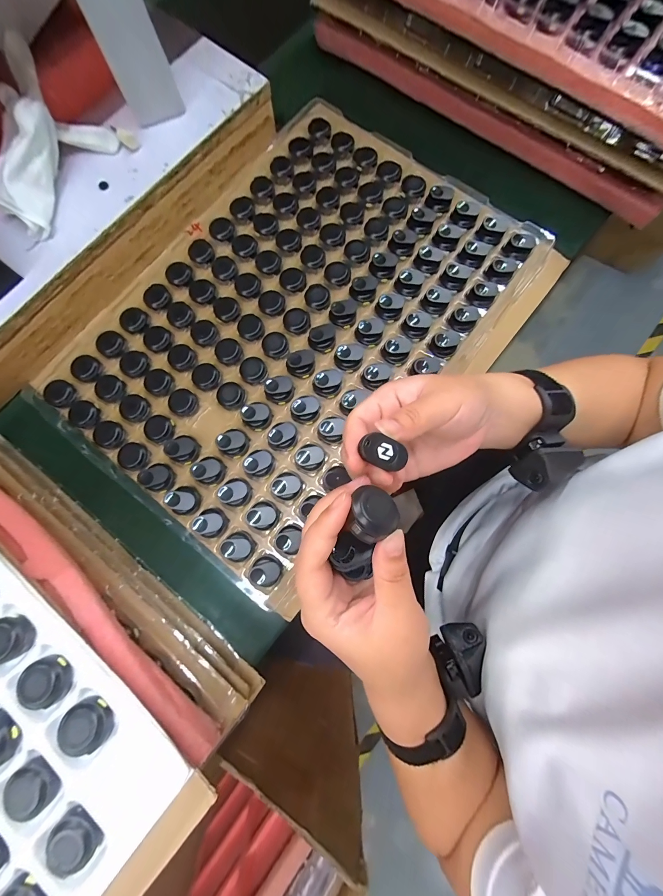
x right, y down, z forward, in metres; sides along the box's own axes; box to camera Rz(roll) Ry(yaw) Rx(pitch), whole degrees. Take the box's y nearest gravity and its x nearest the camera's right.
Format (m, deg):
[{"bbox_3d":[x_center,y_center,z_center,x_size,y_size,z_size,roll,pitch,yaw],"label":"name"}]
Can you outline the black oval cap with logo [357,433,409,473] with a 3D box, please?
[{"bbox_3d":[0.030,0.002,0.179,0.025,0.007,0.017,22,81,5],"label":"black oval cap with logo"}]

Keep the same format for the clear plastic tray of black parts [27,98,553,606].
[{"bbox_3d":[-0.044,-0.146,0.345,0.340,0.023,0.491,39,83,8],"label":"clear plastic tray of black parts"}]

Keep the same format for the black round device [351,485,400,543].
[{"bbox_3d":[0.022,0.040,0.173,0.027,0.018,0.031,17,51,-15],"label":"black round device"}]

